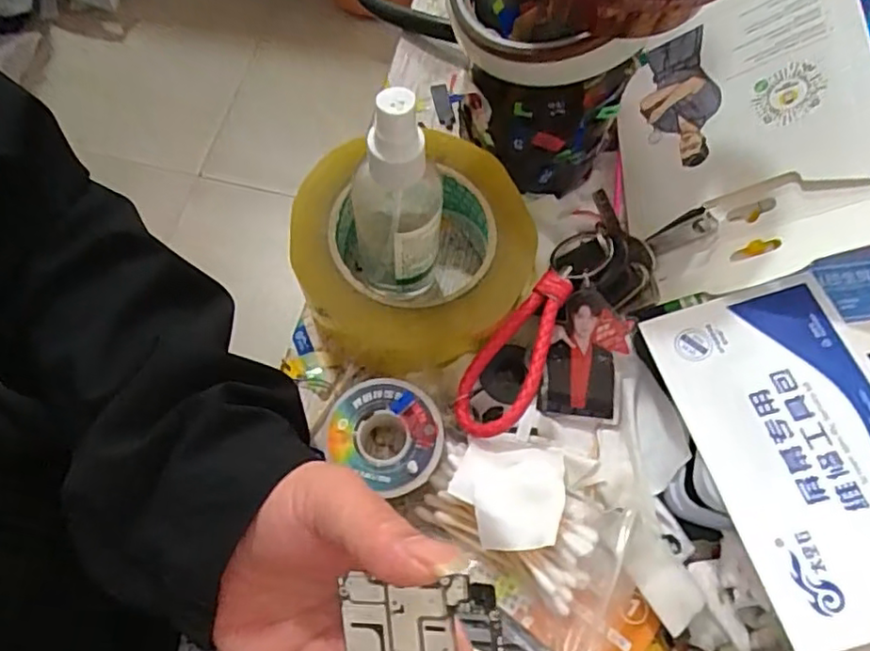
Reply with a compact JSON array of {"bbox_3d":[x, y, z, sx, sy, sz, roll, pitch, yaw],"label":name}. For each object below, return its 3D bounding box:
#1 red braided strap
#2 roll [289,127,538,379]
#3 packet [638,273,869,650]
[{"bbox_3d":[0.037,0.013,0.301,0.032,0.022,0.085,25,70,8],"label":"red braided strap"},{"bbox_3d":[-0.011,-0.036,0.319,0.114,0.061,0.107,0,68,-1],"label":"roll"},{"bbox_3d":[0.150,0.047,0.254,0.080,0.004,0.140,-17,59,3],"label":"packet"}]

